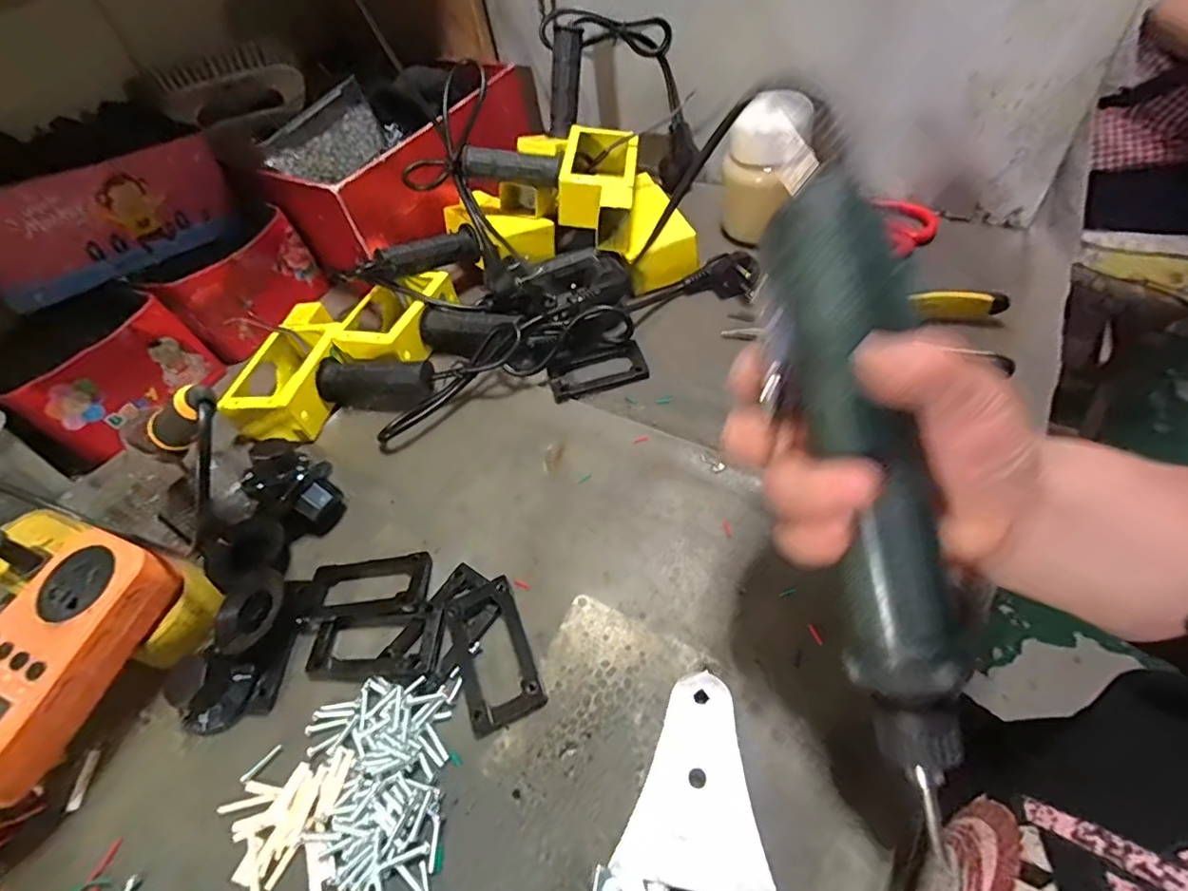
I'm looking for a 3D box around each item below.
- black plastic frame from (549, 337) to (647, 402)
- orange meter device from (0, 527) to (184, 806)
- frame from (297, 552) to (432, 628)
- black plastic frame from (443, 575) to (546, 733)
[{"bbox_3d":[0.001,-0.061,0.445,0.074,0.010,0.047,-18,47,-2],"label":"black plastic frame"},{"bbox_3d":[-0.287,0.109,0.294,0.069,0.029,0.125,11,55,18],"label":"orange meter device"},{"bbox_3d":[-0.141,0.088,0.349,0.076,0.010,0.043,-10,46,4],"label":"frame"},{"bbox_3d":[-0.057,0.112,0.311,0.041,0.012,0.079,-22,52,-7],"label":"black plastic frame"}]

